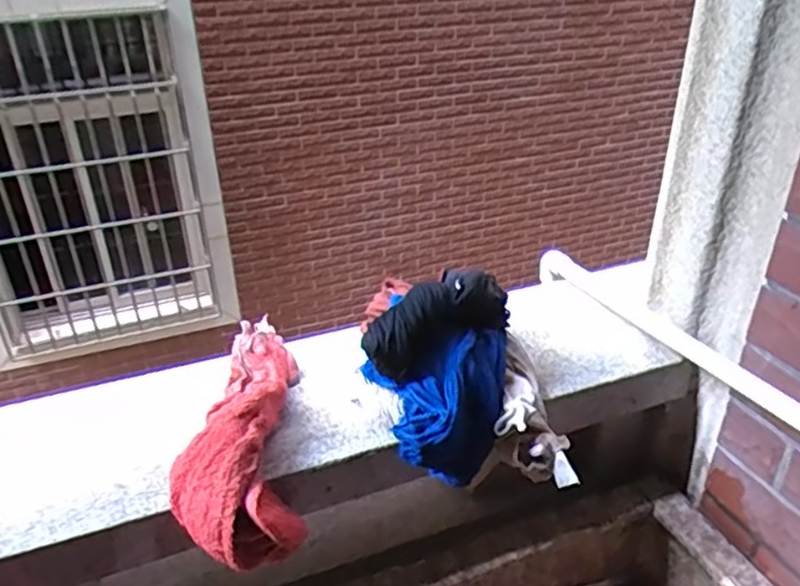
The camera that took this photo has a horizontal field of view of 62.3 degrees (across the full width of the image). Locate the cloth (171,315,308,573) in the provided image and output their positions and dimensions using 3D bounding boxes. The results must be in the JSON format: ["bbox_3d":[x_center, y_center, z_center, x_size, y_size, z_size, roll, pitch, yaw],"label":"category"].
[{"bbox_3d":[-0.135,0.120,0.599,0.096,0.087,0.236,-2,42,-2],"label":"cloth"}]

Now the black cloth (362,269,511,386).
[{"bbox_3d":[0.040,0.022,0.598,0.049,0.049,0.167,24,39,37],"label":"black cloth"}]

